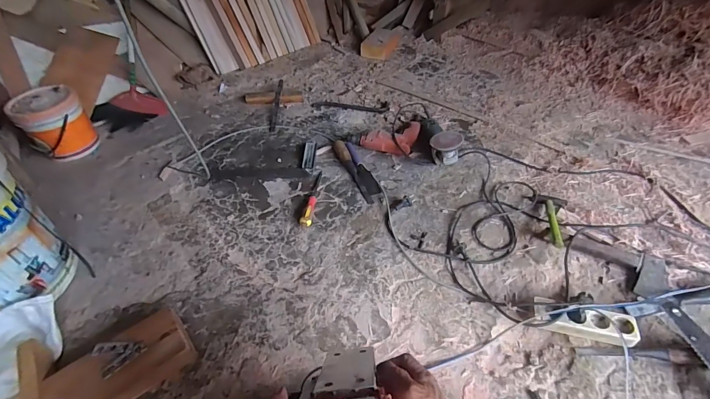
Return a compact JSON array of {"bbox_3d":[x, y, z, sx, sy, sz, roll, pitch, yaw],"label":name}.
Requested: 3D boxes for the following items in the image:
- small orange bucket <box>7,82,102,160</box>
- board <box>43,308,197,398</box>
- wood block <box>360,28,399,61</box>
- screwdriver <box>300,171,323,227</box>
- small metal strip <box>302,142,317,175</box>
[{"bbox_3d":[-1.024,-0.255,1.240,0.179,0.200,0.190,32,56,29],"label":"small orange bucket"},{"bbox_3d":[-0.463,0.339,0.721,0.249,0.072,0.128,-32,52,-24],"label":"board"},{"bbox_3d":[0.126,-0.786,1.789,0.151,0.067,0.245,13,49,15],"label":"wood block"},{"bbox_3d":[-0.123,-0.011,1.068,0.028,0.030,0.230,4,47,7],"label":"screwdriver"},{"bbox_3d":[-0.152,-0.147,1.208,0.040,0.017,0.162,-2,46,2],"label":"small metal strip"}]

